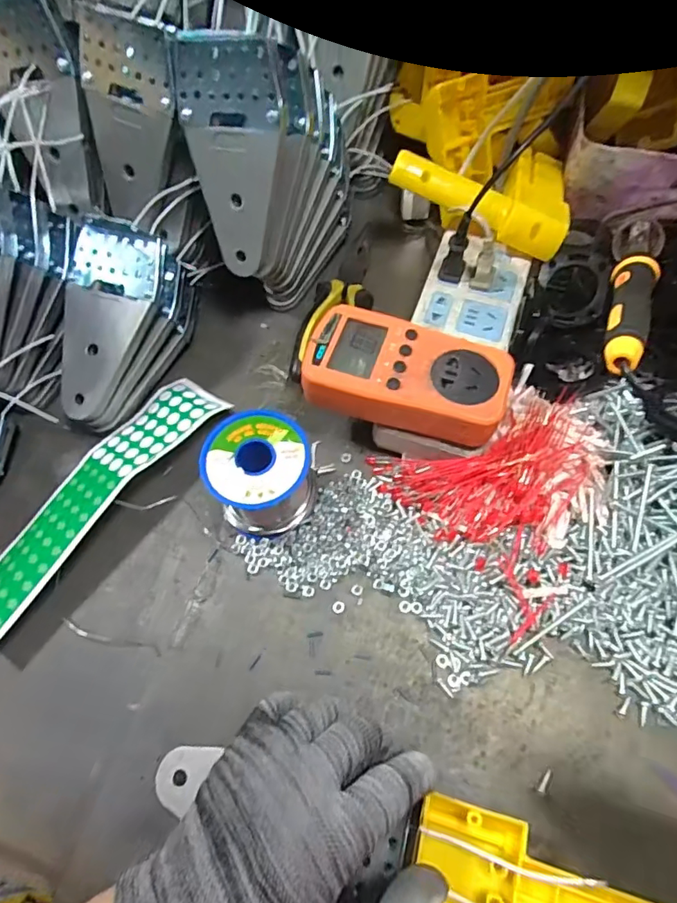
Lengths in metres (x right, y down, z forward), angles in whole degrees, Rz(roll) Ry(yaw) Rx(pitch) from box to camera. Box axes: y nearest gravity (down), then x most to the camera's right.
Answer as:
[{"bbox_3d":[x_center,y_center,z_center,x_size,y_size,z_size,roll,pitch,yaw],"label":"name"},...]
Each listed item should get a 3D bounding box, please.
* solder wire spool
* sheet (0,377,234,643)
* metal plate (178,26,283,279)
[{"bbox_3d":[-0.049,0.015,0.336,0.064,0.058,0.067,-1,63,2],"label":"solder wire spool"},{"bbox_3d":[-0.170,0.029,0.359,0.058,0.018,0.216,22,65,34],"label":"sheet"},{"bbox_3d":[-0.070,-0.189,0.340,0.066,0.135,0.013,7,37,6],"label":"metal plate"}]

